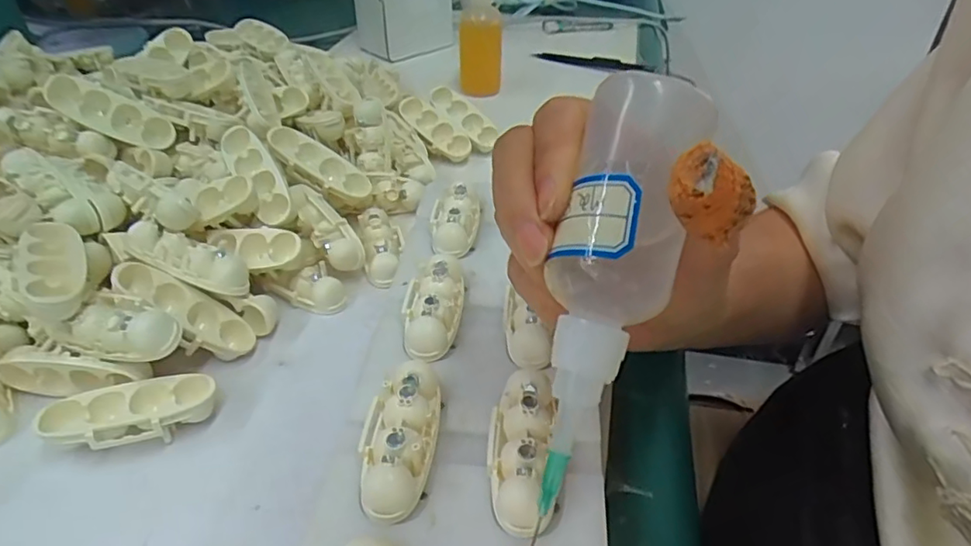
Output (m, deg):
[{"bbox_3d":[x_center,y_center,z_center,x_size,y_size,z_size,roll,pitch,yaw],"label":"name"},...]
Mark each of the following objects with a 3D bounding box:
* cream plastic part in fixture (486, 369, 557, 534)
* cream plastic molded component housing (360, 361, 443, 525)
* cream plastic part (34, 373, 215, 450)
[{"bbox_3d":[0.013,0.062,0.214,0.022,0.017,0.061,5,39,5],"label":"cream plastic part in fixture"},{"bbox_3d":[-0.031,0.060,0.217,0.025,0.015,0.059,3,39,3],"label":"cream plastic molded component housing"},{"bbox_3d":[-0.144,0.060,0.243,0.063,0.019,0.027,-6,39,-9],"label":"cream plastic part"}]

